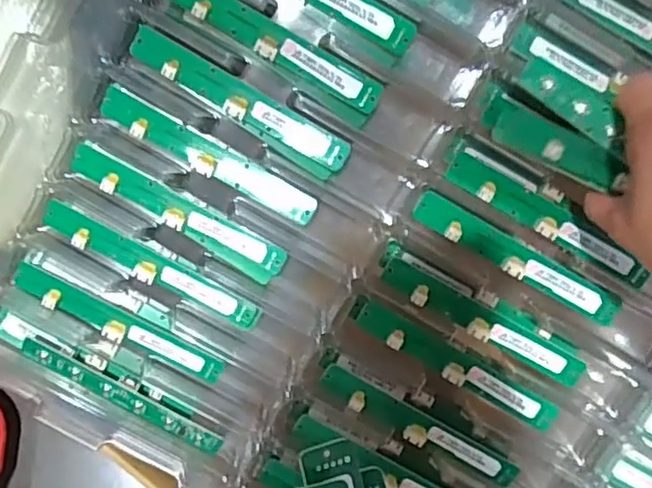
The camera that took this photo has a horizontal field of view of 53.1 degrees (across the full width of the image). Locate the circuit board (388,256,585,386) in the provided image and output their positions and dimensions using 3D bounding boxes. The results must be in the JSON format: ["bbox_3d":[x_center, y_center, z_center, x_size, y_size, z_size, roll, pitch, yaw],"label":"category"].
[{"bbox_3d":[0.099,0.049,0.406,0.139,0.009,0.021,28,97,-1],"label":"circuit board"}]

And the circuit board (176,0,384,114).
[{"bbox_3d":[-0.030,-0.117,0.375,0.138,0.008,0.020,30,97,-1],"label":"circuit board"}]

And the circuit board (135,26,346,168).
[{"bbox_3d":[-0.049,-0.084,0.381,0.139,0.008,0.021,30,97,-2],"label":"circuit board"}]

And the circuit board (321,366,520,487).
[{"bbox_3d":[0.060,0.117,0.418,0.137,0.011,0.021,27,97,-1],"label":"circuit board"}]

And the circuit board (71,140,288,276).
[{"bbox_3d":[-0.088,-0.020,0.394,0.139,0.008,0.024,27,97,-1],"label":"circuit board"}]

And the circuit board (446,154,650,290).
[{"bbox_3d":[0.135,-0.014,0.392,0.134,0.006,0.022,29,97,-1],"label":"circuit board"}]

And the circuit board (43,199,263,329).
[{"bbox_3d":[-0.107,0.016,0.402,0.142,0.008,0.021,28,97,-1],"label":"circuit board"}]

